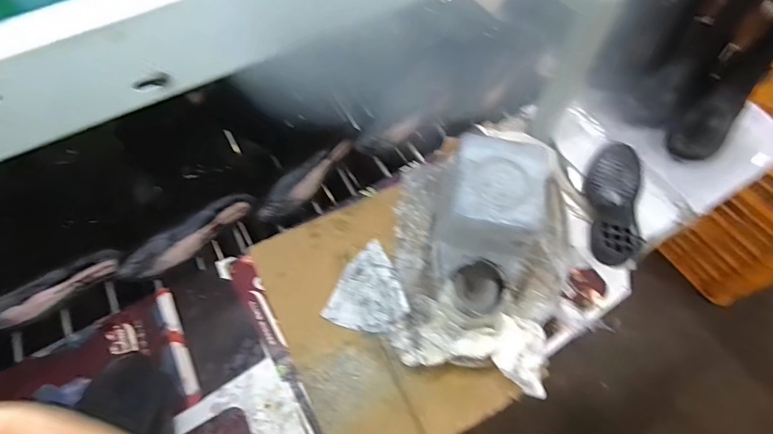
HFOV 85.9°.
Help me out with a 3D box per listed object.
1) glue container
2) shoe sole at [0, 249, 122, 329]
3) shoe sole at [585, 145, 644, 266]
[{"bbox_3d":[0.109,0.017,0.486,0.115,0.123,0.179,20,64,12],"label":"glue container"},{"bbox_3d":[-0.445,0.096,0.545,0.181,0.058,0.018,-30,65,-13],"label":"shoe sole"},{"bbox_3d":[0.329,-0.027,0.592,0.074,0.024,0.200,11,63,8],"label":"shoe sole"}]

